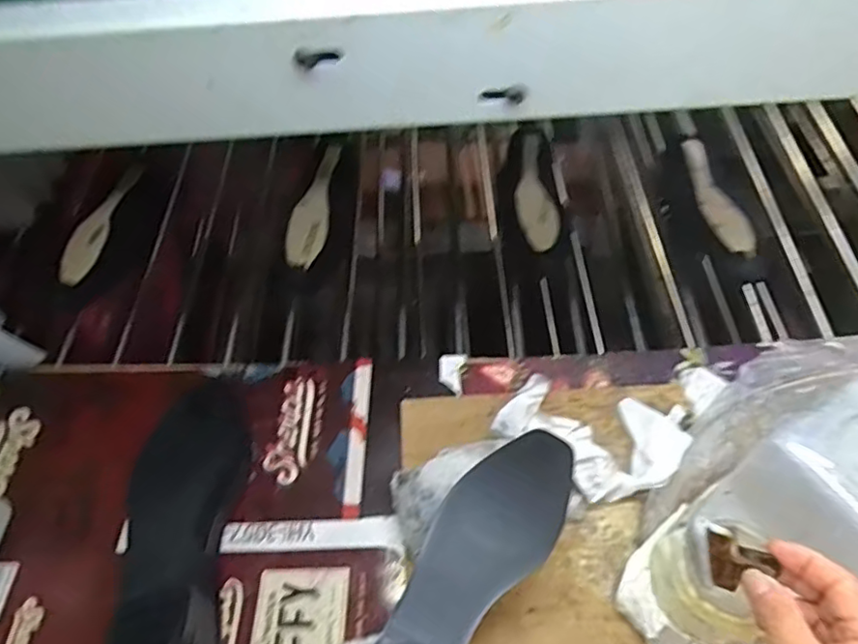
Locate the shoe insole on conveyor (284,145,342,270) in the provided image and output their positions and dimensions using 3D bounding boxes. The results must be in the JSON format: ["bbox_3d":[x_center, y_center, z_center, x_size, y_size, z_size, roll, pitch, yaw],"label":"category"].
[{"bbox_3d":[-0.137,-0.140,0.716,0.043,0.025,0.204,0,55,3],"label":"shoe insole on conveyor"}]

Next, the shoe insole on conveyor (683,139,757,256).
[{"bbox_3d":[0.317,-0.148,0.682,0.043,0.022,0.203,-2,55,2],"label":"shoe insole on conveyor"}]

